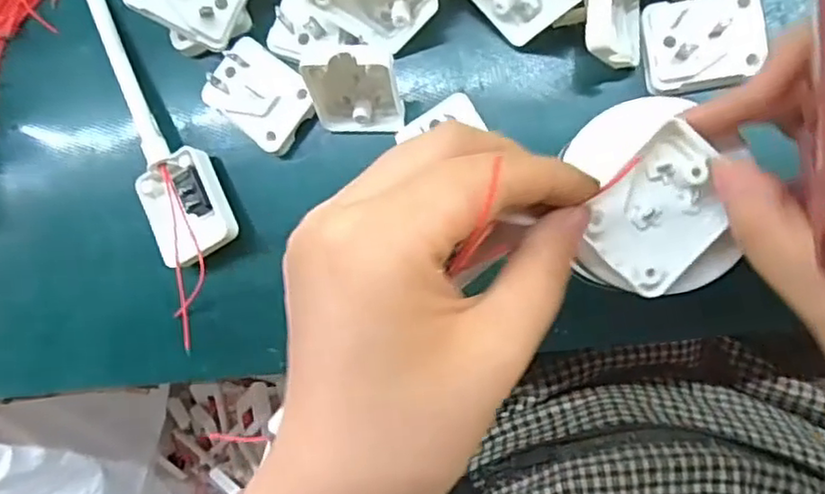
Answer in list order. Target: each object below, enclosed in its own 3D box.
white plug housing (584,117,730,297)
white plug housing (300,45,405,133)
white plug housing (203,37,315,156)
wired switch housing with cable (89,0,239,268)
[{"bbox_3d":[0.082,-0.011,0.212,0.037,0.012,0.048,44,95,7],"label":"white plug housing"},{"bbox_3d":[-0.026,-0.071,0.281,0.041,0.050,0.018,0,64,8],"label":"white plug housing"},{"bbox_3d":[-0.070,-0.070,0.300,0.044,0.016,0.036,38,94,7],"label":"white plug housing"},{"bbox_3d":[-0.128,-0.062,0.307,0.039,0.014,0.150,-27,85,7],"label":"wired switch housing with cable"}]

